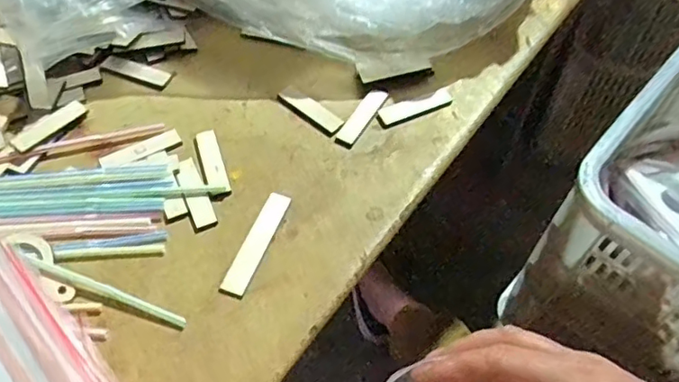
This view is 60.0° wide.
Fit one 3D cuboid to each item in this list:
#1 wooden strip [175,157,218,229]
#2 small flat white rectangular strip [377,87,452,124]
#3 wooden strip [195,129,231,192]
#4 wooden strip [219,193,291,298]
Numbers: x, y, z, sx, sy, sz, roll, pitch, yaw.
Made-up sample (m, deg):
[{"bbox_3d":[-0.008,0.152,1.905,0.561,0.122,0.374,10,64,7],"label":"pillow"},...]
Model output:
[{"bbox_3d":[-0.104,0.000,0.420,0.016,0.004,0.057,-21,59,-16],"label":"wooden strip"},{"bbox_3d":[0.059,-0.067,0.460,0.057,0.007,0.014,-16,58,-13],"label":"small flat white rectangular strip"},{"bbox_3d":[-0.094,-0.023,0.437,0.015,0.004,0.059,-16,58,-13],"label":"wooden strip"},{"bbox_3d":[-0.057,0.035,0.400,0.017,0.004,0.080,19,57,10],"label":"wooden strip"}]

